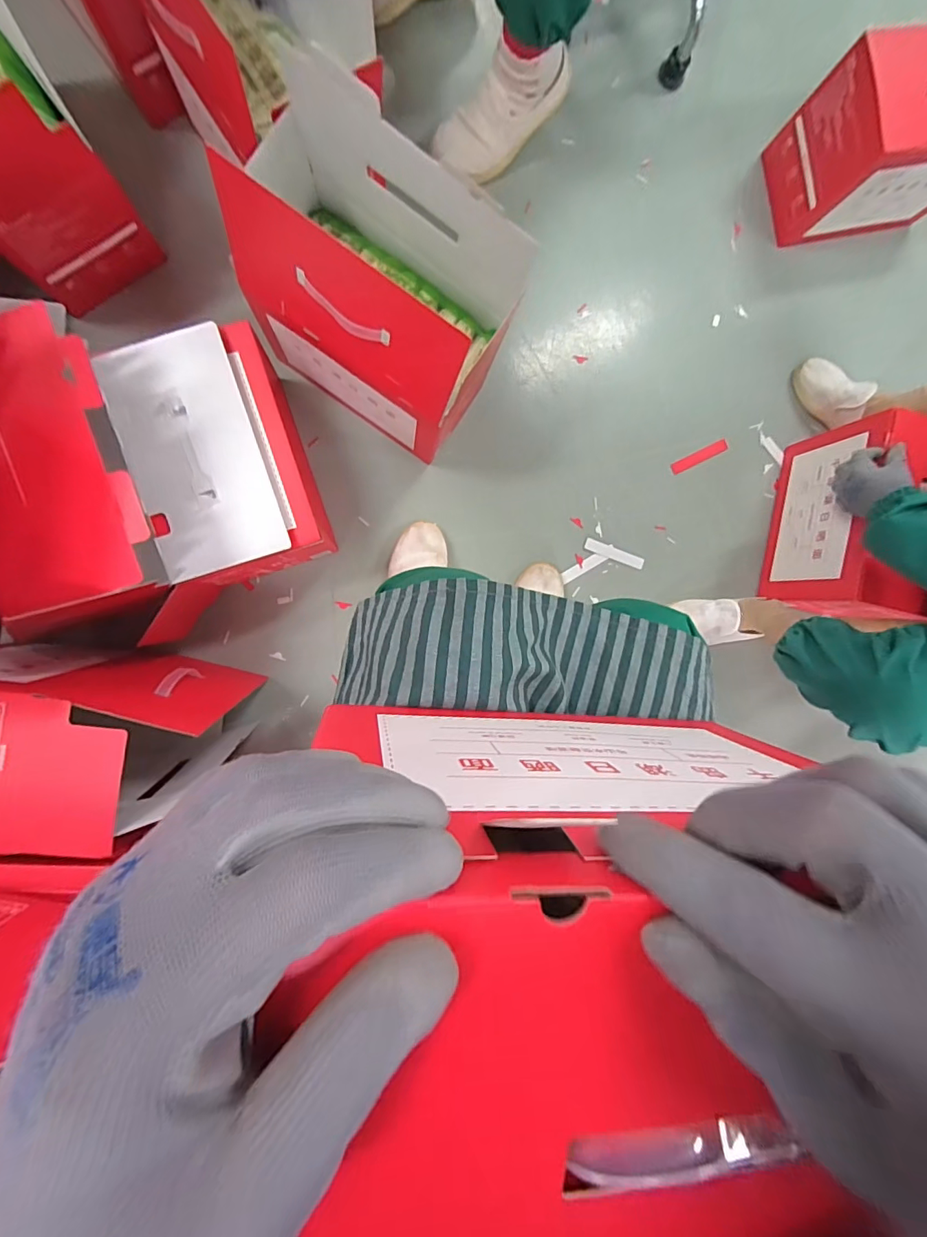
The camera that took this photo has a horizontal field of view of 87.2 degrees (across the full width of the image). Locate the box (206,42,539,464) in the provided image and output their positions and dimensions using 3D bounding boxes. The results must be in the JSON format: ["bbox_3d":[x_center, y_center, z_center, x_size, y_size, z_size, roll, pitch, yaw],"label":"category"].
[{"bbox_3d":[-0.115,-0.407,0.626,0.299,0.320,0.180,33,89,-9],"label":"box"}]

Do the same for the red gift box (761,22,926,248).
[{"bbox_3d":[0.740,-0.810,0.827,0.317,0.207,0.184,-17,96,-7],"label":"red gift box"}]

